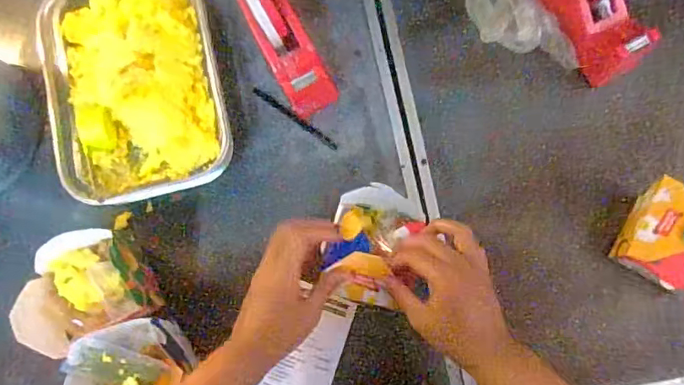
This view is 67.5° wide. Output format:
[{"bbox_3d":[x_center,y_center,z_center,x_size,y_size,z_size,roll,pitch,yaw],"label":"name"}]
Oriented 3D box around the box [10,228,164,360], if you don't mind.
[{"bbox_3d":[-0.301,0.110,0.608,0.135,0.109,0.127,-29,81,0],"label":"box"}]

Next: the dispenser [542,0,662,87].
[{"bbox_3d":[0.295,-0.213,0.602,0.077,0.068,0.161,-30,94,0],"label":"dispenser"}]

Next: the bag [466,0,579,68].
[{"bbox_3d":[0.217,-0.207,0.633,0.077,0.030,0.150,-29,81,0],"label":"bag"}]

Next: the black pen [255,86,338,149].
[{"bbox_3d":[-0.061,-0.097,0.660,0.130,0.011,0.009,36,86,9],"label":"black pen"}]

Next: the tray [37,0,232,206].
[{"bbox_3d":[-0.262,-0.137,0.656,0.219,0.065,0.291,-15,81,2],"label":"tray"}]

